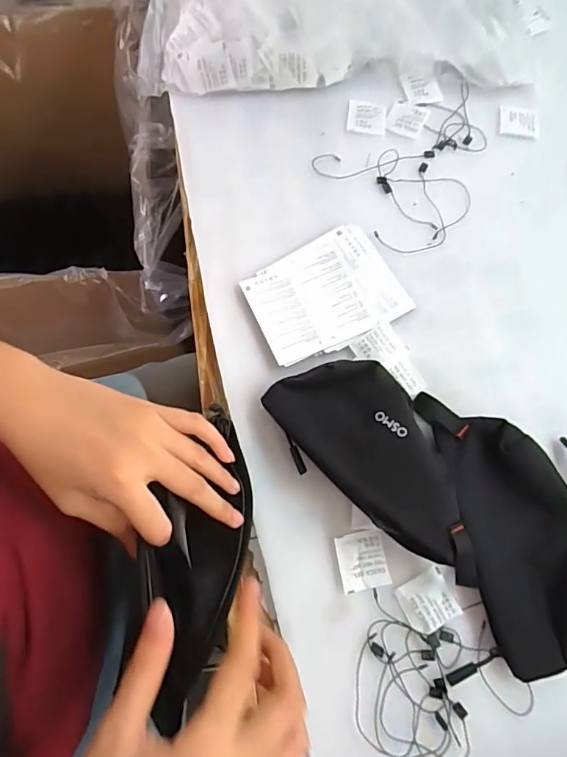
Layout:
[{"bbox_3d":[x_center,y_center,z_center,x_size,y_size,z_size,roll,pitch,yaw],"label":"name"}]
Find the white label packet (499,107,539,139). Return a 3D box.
[{"bbox_3d":[0.261,-0.282,0.512,0.044,0.004,0.035,11,72,1],"label":"white label packet"}]

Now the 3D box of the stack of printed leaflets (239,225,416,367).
[{"bbox_3d":[0.039,-0.079,0.435,0.140,0.011,0.105,-29,76,-11],"label":"stack of printed leaflets"}]

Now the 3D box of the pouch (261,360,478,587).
[{"bbox_3d":[0.070,0.072,0.360,0.090,0.062,0.192,-27,75,-10],"label":"pouch"}]

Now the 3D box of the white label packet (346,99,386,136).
[{"bbox_3d":[0.090,-0.283,0.504,0.042,0.004,0.042,8,72,0],"label":"white label packet"}]

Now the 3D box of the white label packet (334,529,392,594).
[{"bbox_3d":[0.062,0.144,0.365,0.038,0.004,0.042,-10,73,-5],"label":"white label packet"}]

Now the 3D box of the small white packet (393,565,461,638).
[{"bbox_3d":[0.112,0.173,0.359,0.041,0.004,0.039,-25,75,-9],"label":"small white packet"}]

